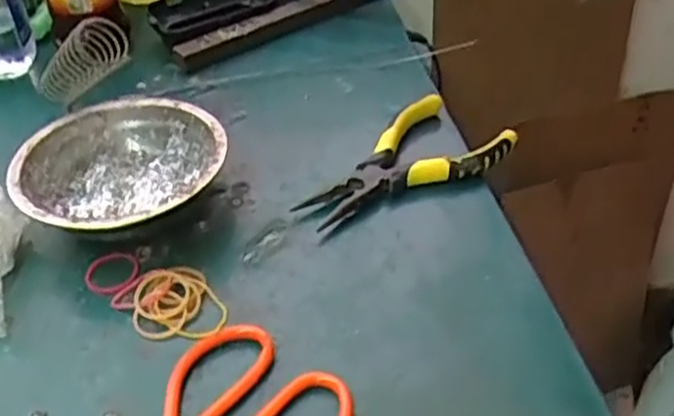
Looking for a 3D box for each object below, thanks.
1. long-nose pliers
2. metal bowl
[{"bbox_3d":[0.044,-0.024,0.462,0.135,0.026,0.071,-32,50,-32],"label":"long-nose pliers"},{"bbox_3d":[-0.131,-0.017,0.446,0.120,0.042,0.120,0,40,0],"label":"metal bowl"}]

